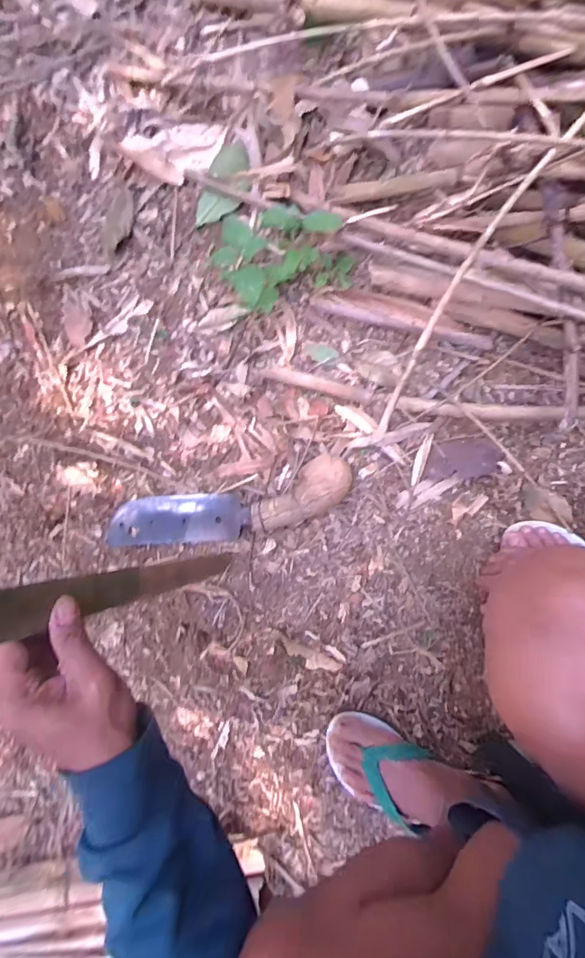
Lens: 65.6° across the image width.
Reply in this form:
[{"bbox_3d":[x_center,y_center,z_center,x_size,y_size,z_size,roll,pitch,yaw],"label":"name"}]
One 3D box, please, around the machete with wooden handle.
[{"bbox_3d":[-0.102,0.046,0.678,0.385,0.039,0.089,-12,83,6],"label":"machete with wooden handle"}]

